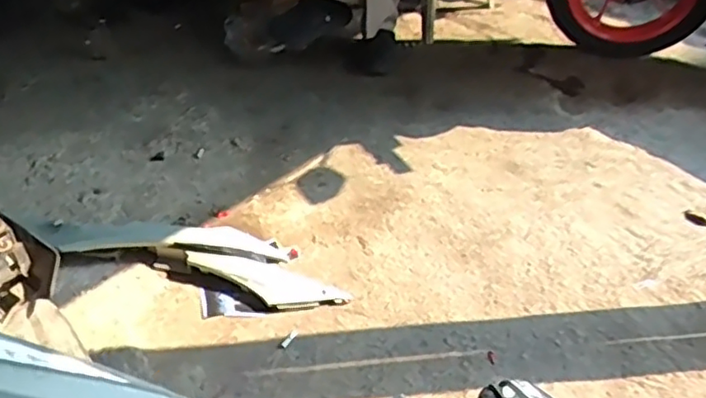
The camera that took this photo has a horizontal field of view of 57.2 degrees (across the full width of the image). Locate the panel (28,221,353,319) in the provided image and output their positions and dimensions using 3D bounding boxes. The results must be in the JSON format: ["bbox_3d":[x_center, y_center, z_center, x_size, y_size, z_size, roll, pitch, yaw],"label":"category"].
[{"bbox_3d":[-0.311,0.117,1.312,0.602,0.057,0.191,14,43,15],"label":"panel"}]

